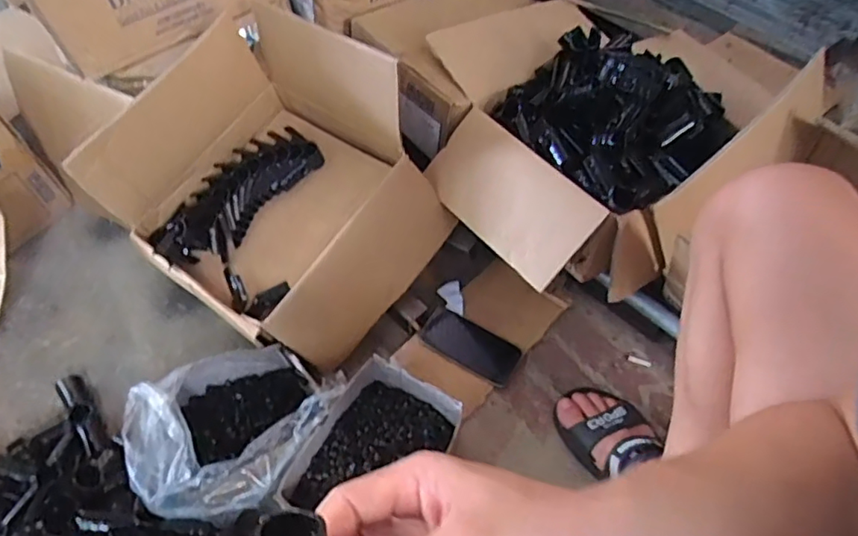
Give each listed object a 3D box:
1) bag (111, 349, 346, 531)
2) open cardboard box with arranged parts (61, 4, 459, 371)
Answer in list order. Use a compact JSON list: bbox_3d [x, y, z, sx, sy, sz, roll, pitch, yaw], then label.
[{"bbox_3d":[-0.246,0.194,0.711,0.199,0.106,0.233,29,59,18],"label":"bag"},{"bbox_3d":[-0.219,-0.112,0.789,0.399,0.253,0.329,35,61,22],"label":"open cardboard box with arranged parts"}]

